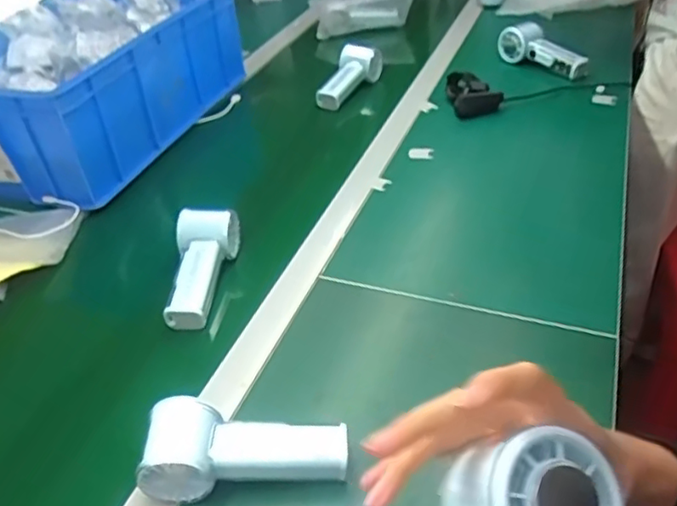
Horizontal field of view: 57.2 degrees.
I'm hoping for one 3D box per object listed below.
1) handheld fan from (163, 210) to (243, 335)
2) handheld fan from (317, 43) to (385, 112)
[{"bbox_3d":[-0.142,0.012,0.655,0.068,0.050,0.138,-6,37,1],"label":"handheld fan"},{"bbox_3d":[0.014,-0.281,1.042,0.084,0.071,0.117,20,56,21],"label":"handheld fan"}]

